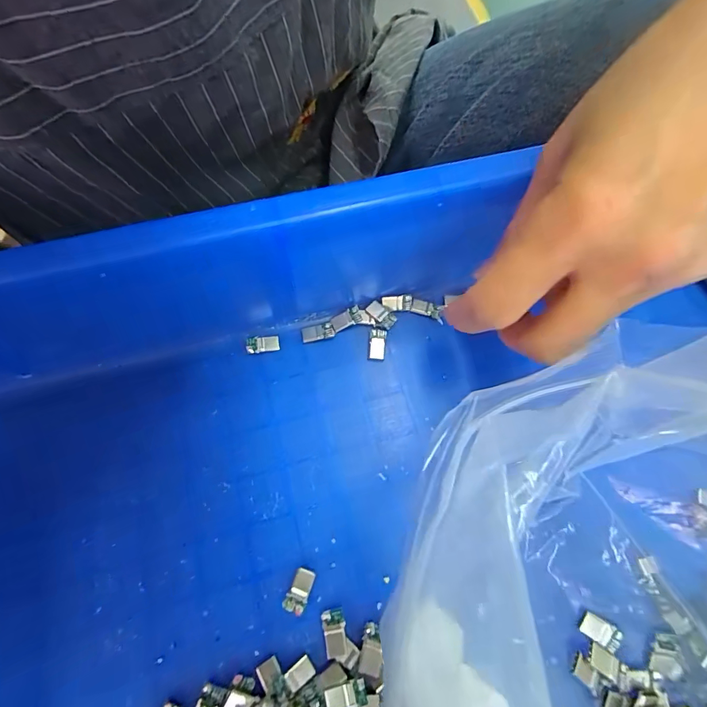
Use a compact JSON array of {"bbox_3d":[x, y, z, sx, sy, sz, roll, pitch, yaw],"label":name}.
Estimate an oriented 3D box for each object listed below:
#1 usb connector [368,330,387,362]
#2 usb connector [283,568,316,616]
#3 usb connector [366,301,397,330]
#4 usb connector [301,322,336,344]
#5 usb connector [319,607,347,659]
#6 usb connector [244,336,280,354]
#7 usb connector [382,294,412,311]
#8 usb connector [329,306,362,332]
[{"bbox_3d":[0.011,-0.004,0.198,0.008,0.004,0.016,7,71,1],"label":"usb connector"},{"bbox_3d":[-0.021,0.094,0.160,0.008,0.004,0.016,23,72,7],"label":"usb connector"},{"bbox_3d":[0.014,-0.020,0.201,0.016,0.004,0.008,43,74,14],"label":"usb connector"},{"bbox_3d":[-0.018,-0.011,0.198,0.016,0.004,0.008,-13,72,-6],"label":"usb connector"},{"bbox_3d":[-0.007,0.107,0.154,0.009,0.004,0.015,-13,72,-5],"label":"usb connector"},{"bbox_3d":[-0.044,-0.005,0.196,0.015,0.004,0.008,-9,70,-5],"label":"usb connector"},{"bbox_3d":[0.022,-0.026,0.203,0.015,0.004,0.007,-6,69,-3],"label":"usb connector"},{"bbox_3d":[-0.004,-0.017,0.200,0.015,0.004,0.008,-24,71,-10],"label":"usb connector"}]

